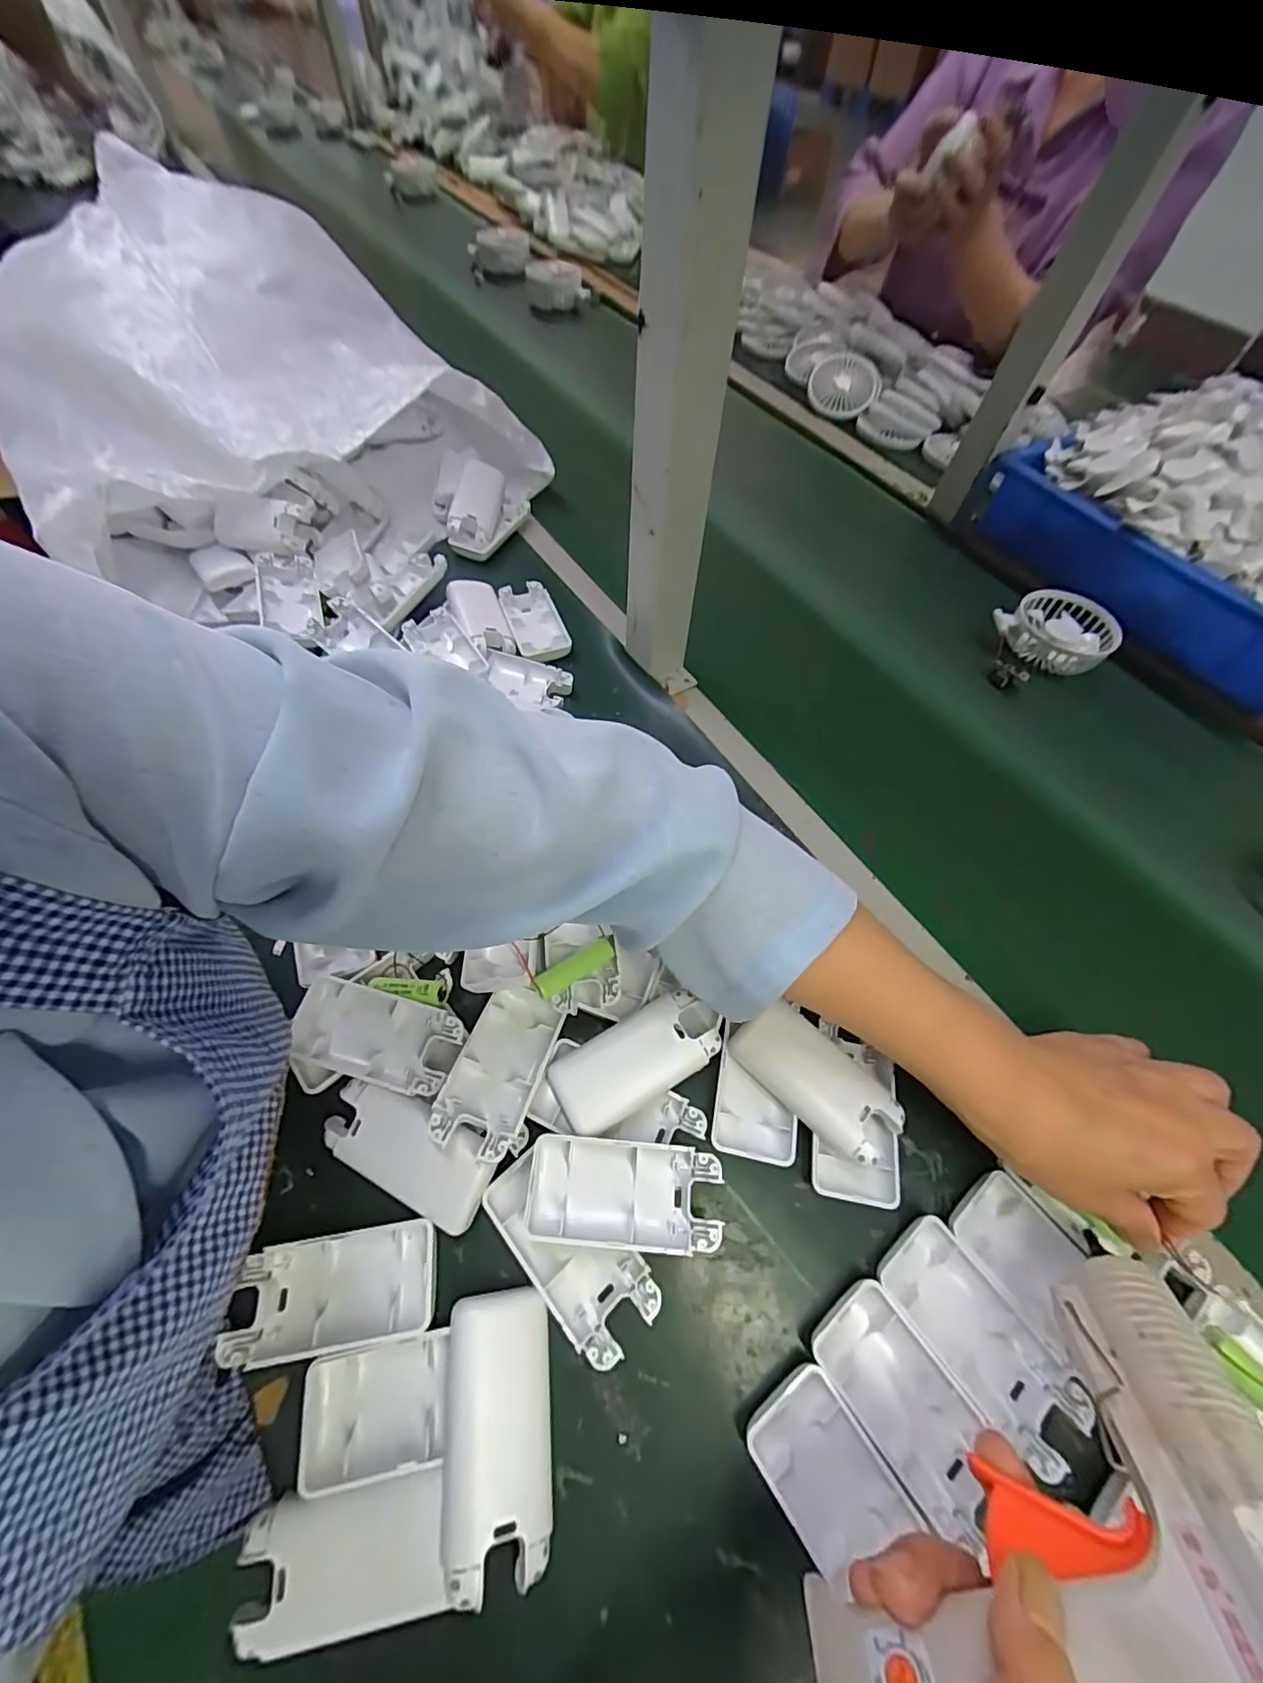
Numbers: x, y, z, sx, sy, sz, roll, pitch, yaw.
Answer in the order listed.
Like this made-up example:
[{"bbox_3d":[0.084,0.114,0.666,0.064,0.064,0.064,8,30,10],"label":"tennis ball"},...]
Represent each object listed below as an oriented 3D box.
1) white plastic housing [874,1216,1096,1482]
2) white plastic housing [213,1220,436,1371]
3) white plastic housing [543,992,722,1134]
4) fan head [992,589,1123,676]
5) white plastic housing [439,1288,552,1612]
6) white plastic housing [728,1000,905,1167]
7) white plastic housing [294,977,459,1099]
[{"bbox_3d":[0.166,0.238,0.269,0.045,0.014,0.096,-33,66,-18],"label":"white plastic housing"},{"bbox_3d":[-0.143,0.217,0.271,0.092,0.015,0.045,-7,61,-4],"label":"white plastic housing"},{"bbox_3d":[0.001,0.122,0.313,0.090,0.011,0.045,-26,64,-14],"label":"white plastic housing"},{"bbox_3d":[0.404,-0.203,0.535,0.096,0.033,0.084,39,67,19],"label":"fan head"},{"bbox_3d":[-0.058,0.257,0.247,0.043,0.026,0.092,-6,61,-4],"label":"white plastic housing"},{"bbox_3d":[0.103,0.132,0.316,0.091,0.027,0.046,39,67,19],"label":"white plastic housing"},{"bbox_3d":[-0.144,0.111,0.317,0.096,0.020,0.044,14,62,7],"label":"white plastic housing"}]

